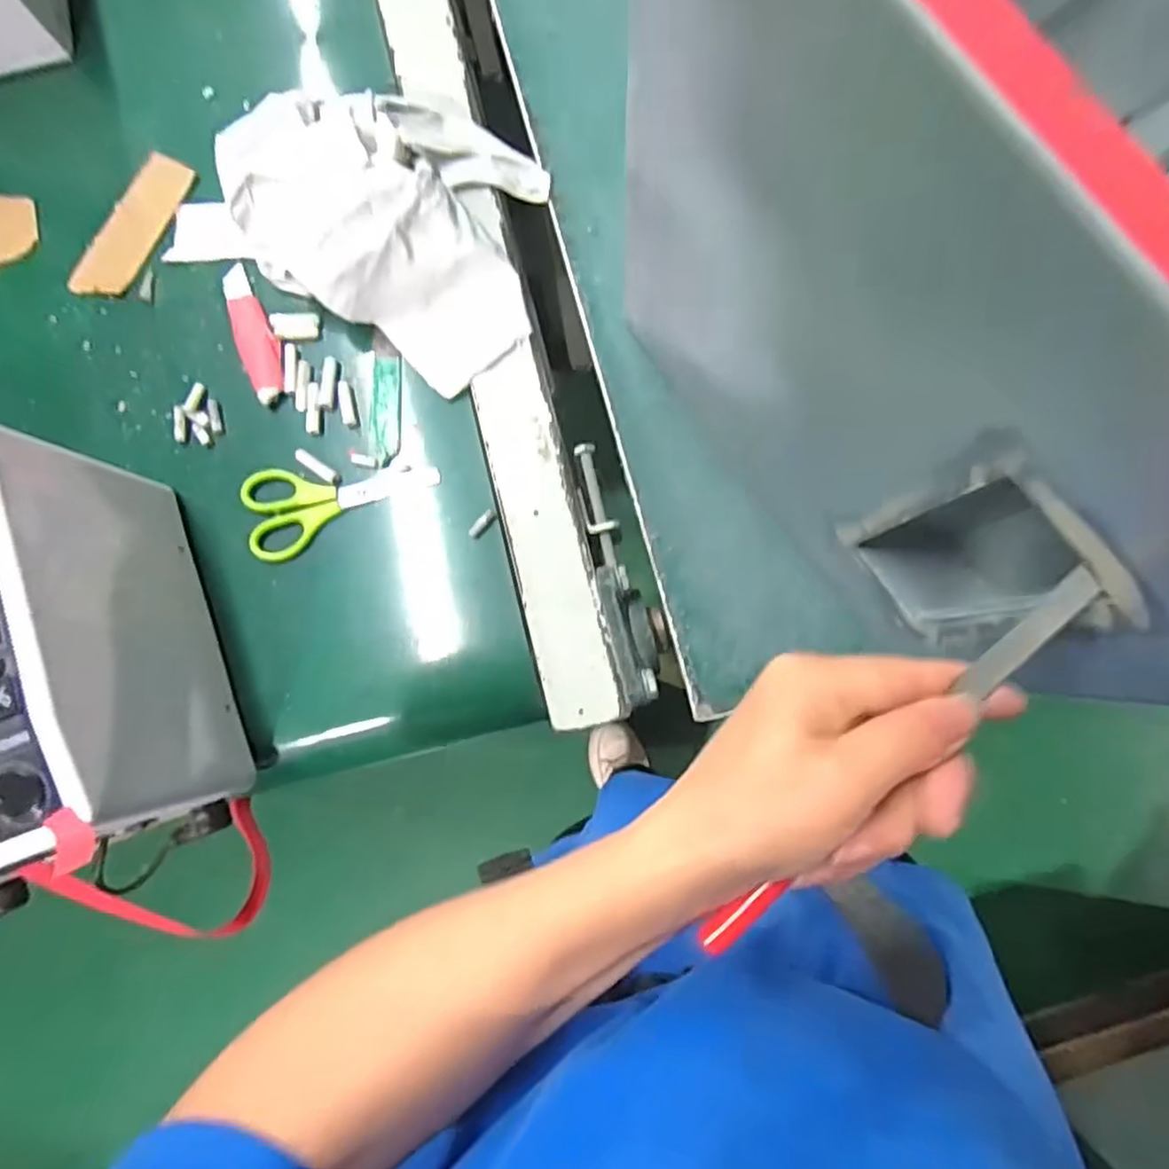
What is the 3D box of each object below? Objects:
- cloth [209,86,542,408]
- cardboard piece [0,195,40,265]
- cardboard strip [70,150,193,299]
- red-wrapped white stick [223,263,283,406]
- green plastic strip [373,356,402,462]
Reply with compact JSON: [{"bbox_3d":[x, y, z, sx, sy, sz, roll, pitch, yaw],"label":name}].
[{"bbox_3d":[-0.118,-0.248,0.456,0.203,0.076,0.167,31,86,6],"label":"cloth"},{"bbox_3d":[-0.415,-0.256,0.508,0.042,0.004,0.049,-11,90,-1],"label":"cardboard piece"},{"bbox_3d":[-0.322,-0.253,0.502,0.043,0.007,0.114,32,91,4],"label":"cardboard strip"},{"bbox_3d":[-0.228,-0.173,0.484,0.027,0.008,0.101,-22,83,1],"label":"red-wrapped white stick"},{"bbox_3d":[-0.134,-0.121,0.477,0.018,0.004,0.071,0,84,3],"label":"green plastic strip"}]

